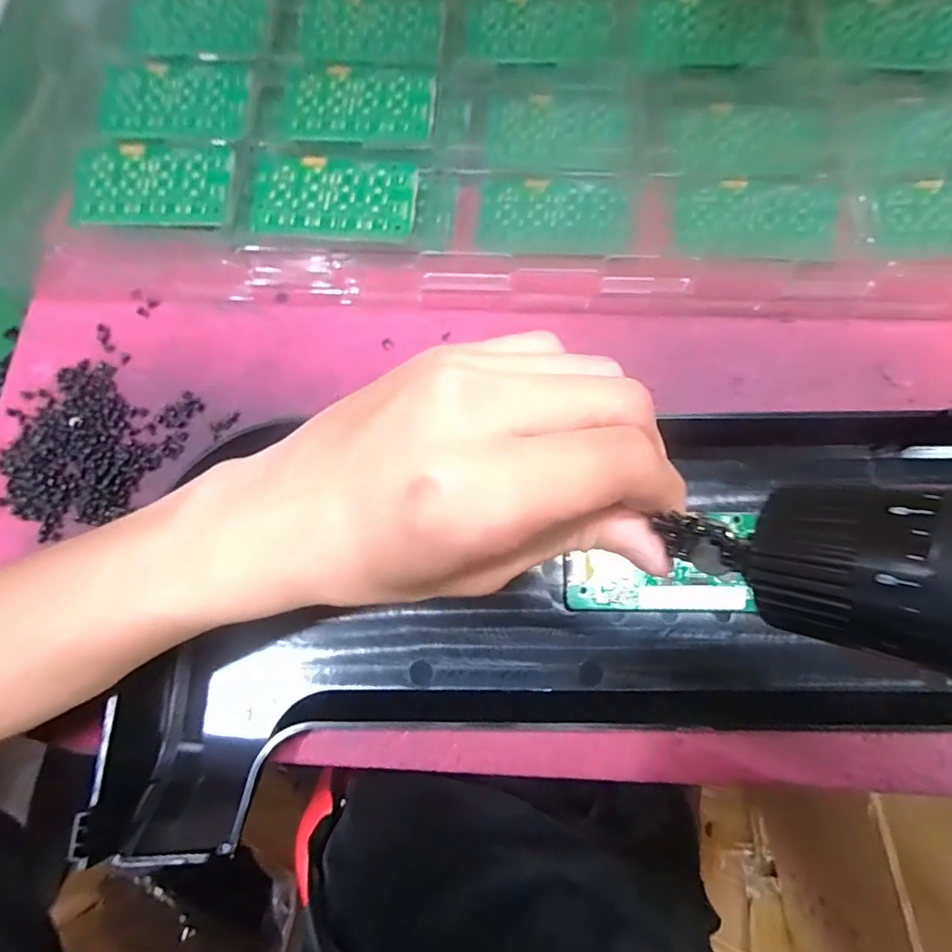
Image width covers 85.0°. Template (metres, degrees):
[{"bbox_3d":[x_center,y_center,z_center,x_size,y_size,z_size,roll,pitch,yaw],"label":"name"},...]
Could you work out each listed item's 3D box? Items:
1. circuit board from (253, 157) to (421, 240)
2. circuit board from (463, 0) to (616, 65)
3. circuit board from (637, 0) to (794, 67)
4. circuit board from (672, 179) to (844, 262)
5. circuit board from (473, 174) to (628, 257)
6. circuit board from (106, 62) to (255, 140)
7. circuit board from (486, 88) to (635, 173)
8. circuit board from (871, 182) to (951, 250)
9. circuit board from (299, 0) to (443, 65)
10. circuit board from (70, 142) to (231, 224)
[{"bbox_3d":[-0.081,-0.160,0.299,0.091,0.004,0.046,4,86,4],"label":"circuit board"},{"bbox_3d":[0.042,-0.296,0.344,0.093,0.005,0.057,5,78,3],"label":"circuit board"},{"bbox_3d":[0.157,-0.293,0.340,0.095,0.004,0.057,2,78,2],"label":"circuit board"},{"bbox_3d":[0.166,-0.150,0.308,0.094,0.007,0.054,0,78,1],"label":"circuit board"},{"bbox_3d":[0.046,-0.158,0.314,0.087,0.005,0.053,2,78,2],"label":"circuit board"},{"bbox_3d":[-0.189,-0.234,0.328,0.092,0.009,0.055,8,78,3],"label":"circuit board"},{"bbox_3d":[0.053,-0.218,0.330,0.090,0.006,0.061,4,78,2],"label":"circuit board"},{"bbox_3d":[0.285,-0.155,0.309,0.099,0.006,0.043,-1,78,1],"label":"circuit board"},{"bbox_3d":[-0.069,-0.298,0.343,0.092,0.004,0.063,5,78,3],"label":"circuit board"},{"bbox_3d":[-0.186,-0.169,0.302,0.087,0.007,0.048,3,78,2],"label":"circuit board"}]

